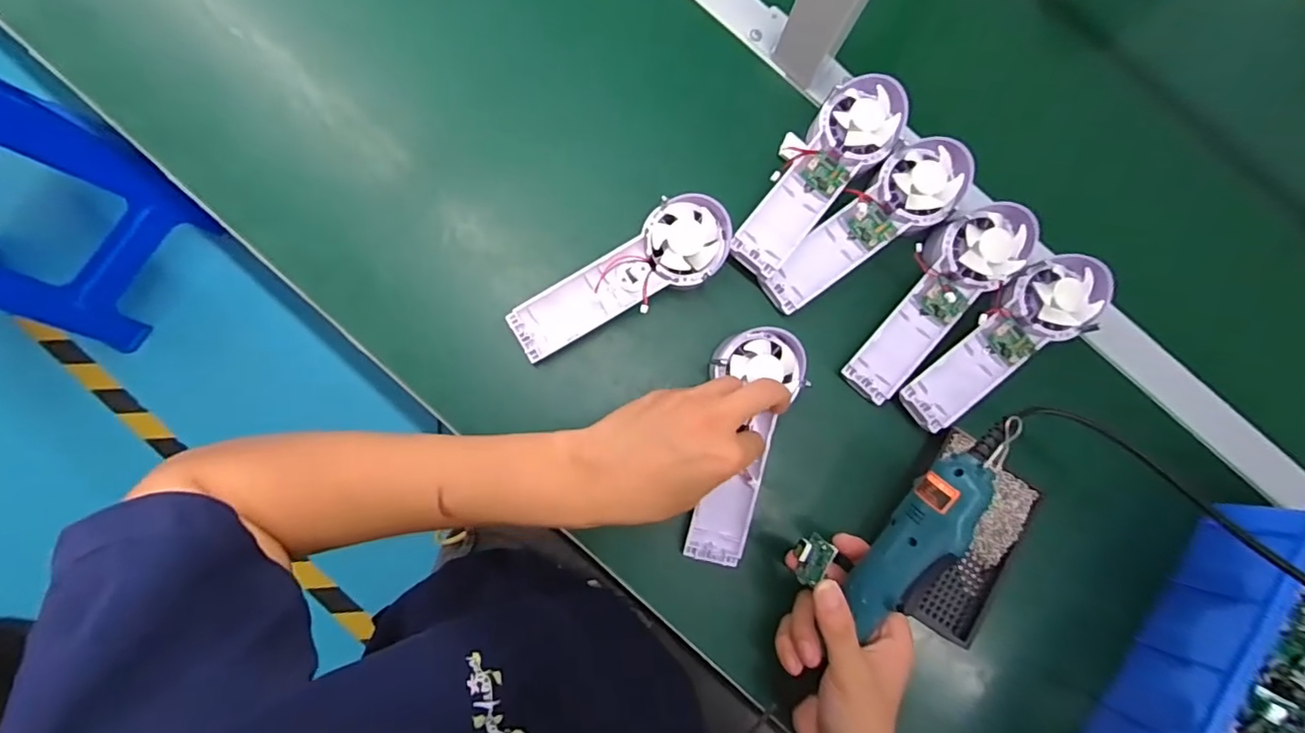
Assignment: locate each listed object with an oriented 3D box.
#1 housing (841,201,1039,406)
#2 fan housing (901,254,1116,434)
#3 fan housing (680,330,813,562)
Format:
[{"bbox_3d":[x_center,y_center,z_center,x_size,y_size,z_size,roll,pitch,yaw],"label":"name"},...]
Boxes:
[{"bbox_3d":[0.223,-0.050,0.441,0.063,0.029,0.183,39,96,0],"label":"housing"},{"bbox_3d":[0.271,-0.021,0.434,0.173,0.034,0.062,-33,87,-8],"label":"fan housing"},{"bbox_3d":[0.066,0.058,0.413,0.065,0.022,0.174,11,96,-4],"label":"fan housing"}]

